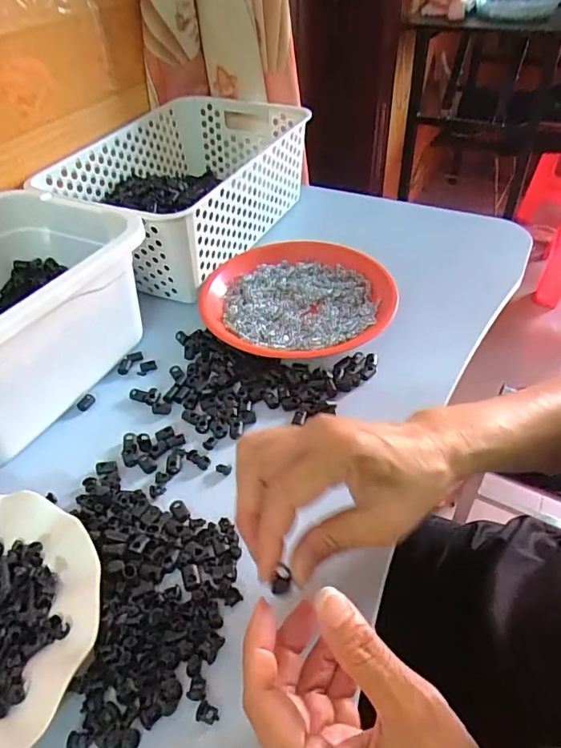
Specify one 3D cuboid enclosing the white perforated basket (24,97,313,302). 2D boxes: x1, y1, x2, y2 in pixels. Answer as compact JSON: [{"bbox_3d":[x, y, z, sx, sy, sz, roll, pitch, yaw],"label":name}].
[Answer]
[{"bbox_3d":[-0.116,-0.231,0.629,0.200,0.098,0.308,19,48,21],"label":"white perforated basket"}]

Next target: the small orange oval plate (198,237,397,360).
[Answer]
[{"bbox_3d":[0.016,-0.081,0.536,0.190,0.022,0.184,-8,44,-5],"label":"small orange oval plate"}]

